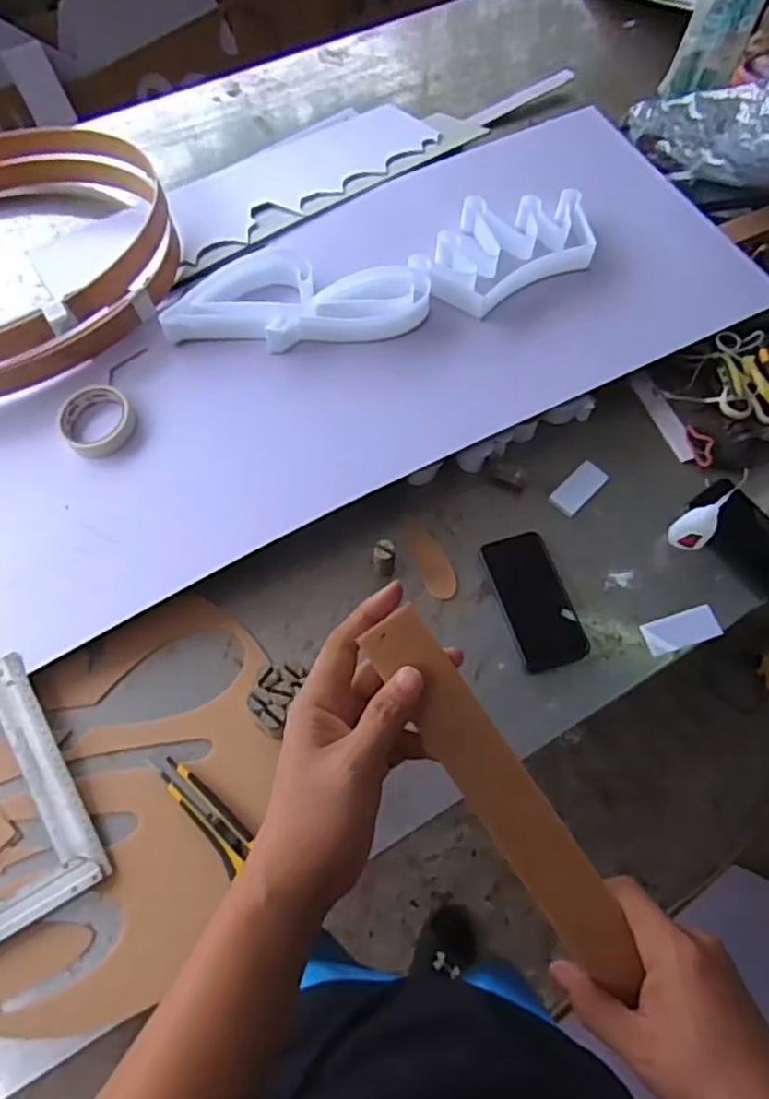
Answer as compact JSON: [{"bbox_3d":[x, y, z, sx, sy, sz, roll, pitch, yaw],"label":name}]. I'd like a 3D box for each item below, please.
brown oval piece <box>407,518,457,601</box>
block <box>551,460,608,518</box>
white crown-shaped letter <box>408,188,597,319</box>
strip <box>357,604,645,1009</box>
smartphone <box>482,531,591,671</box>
[{"bbox_3d":[0.059,0.007,0.841,0.039,0.004,0.117,-17,67,-8],"label":"brown oval piece"},{"bbox_3d":[0.254,-0.080,0.887,0.039,0.006,0.086,42,72,16],"label":"block"},{"bbox_3d":[0.165,-0.429,0.962,0.266,0.037,0.162,-26,70,-12],"label":"white crown-shaped letter"},{"bbox_3d":[0.071,0.143,0.391,0.039,0.009,0.241,-35,91,-11],"label":"strip"},{"bbox_3d":[0.177,0.058,0.806,0.079,0.019,0.163,-17,69,-2],"label":"smartphone"}]

